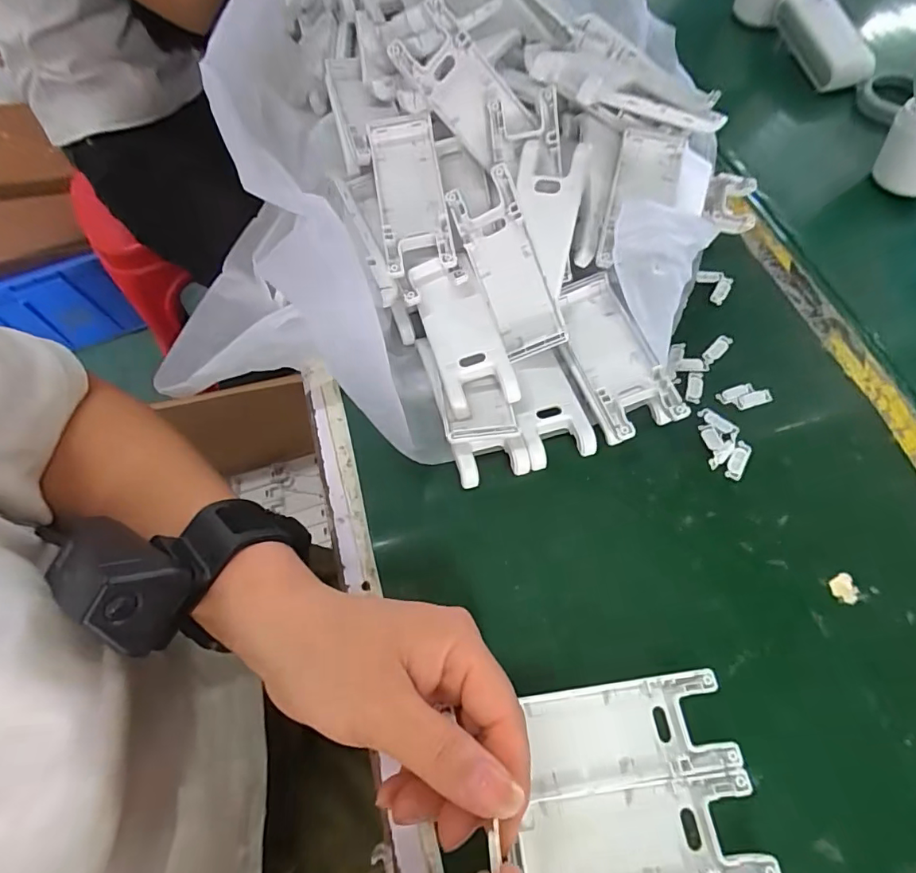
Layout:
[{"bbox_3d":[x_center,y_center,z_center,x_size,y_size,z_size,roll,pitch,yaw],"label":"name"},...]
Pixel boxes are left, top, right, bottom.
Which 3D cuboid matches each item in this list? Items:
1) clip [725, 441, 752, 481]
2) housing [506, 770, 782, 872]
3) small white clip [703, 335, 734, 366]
[{"bbox_3d":[0.152,0.014,0.275,0.009,0.006,0.022,28,68,14],"label":"clip"},{"bbox_3d":[0.074,0.167,0.208,0.098,0.011,0.038,-8,64,-2],"label":"housing"},{"bbox_3d":[0.162,-0.055,0.316,0.023,0.004,0.008,-40,70,-16],"label":"small white clip"}]

